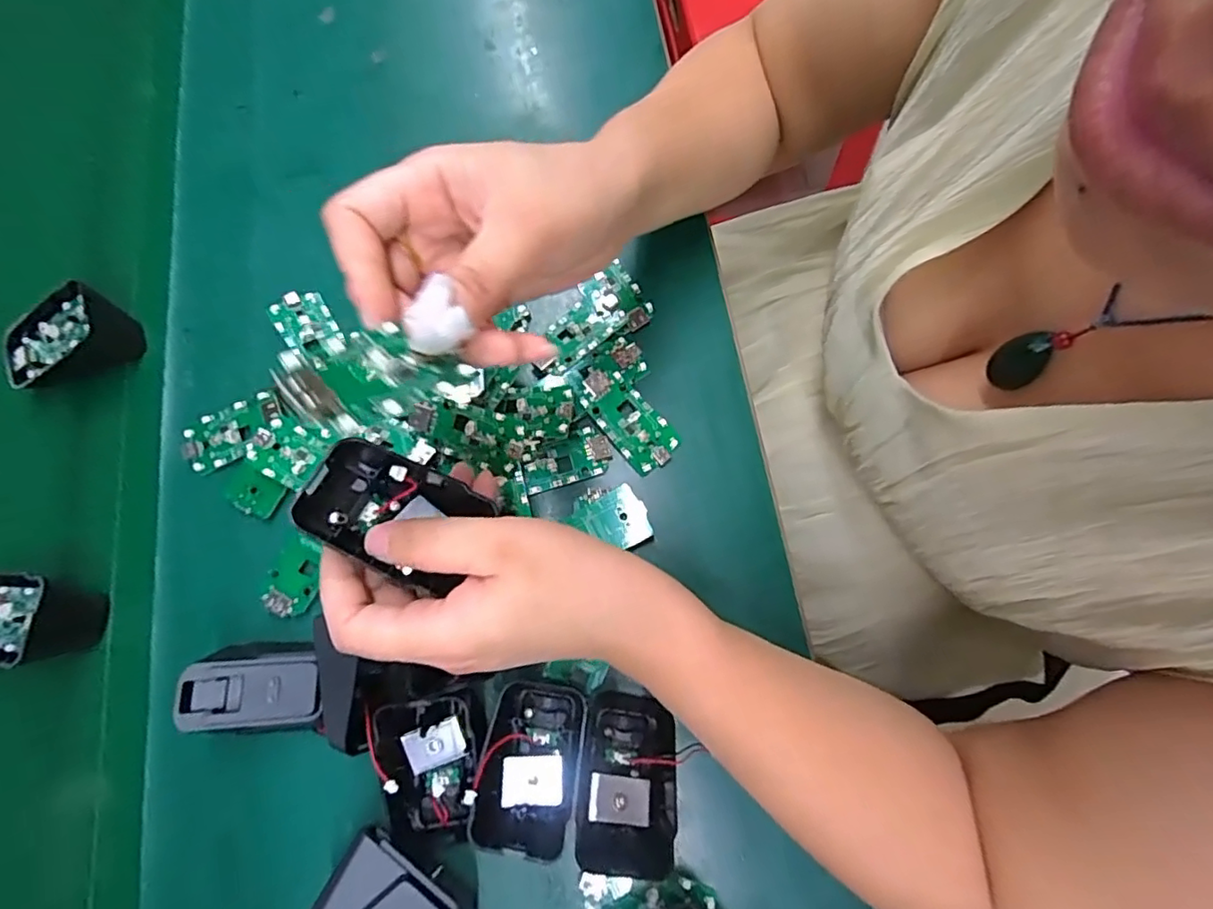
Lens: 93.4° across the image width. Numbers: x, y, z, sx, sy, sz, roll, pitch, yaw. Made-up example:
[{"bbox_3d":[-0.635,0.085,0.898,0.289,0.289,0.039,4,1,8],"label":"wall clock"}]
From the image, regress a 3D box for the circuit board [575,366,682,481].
[{"bbox_3d":[0.010,-0.022,0.328,0.033,0.011,0.069,-43,77,-11],"label":"circuit board"}]

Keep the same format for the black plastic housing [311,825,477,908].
[{"bbox_3d":[-0.089,0.197,0.249,0.065,0.033,0.036,25,75,8],"label":"black plastic housing"}]

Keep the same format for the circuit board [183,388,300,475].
[{"bbox_3d":[-0.213,-0.016,0.331,0.071,0.007,0.032,-24,74,8],"label":"circuit board"}]

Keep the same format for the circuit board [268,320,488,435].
[{"bbox_3d":[-0.071,-0.025,0.181,0.034,0.007,0.063,52,37,11],"label":"circuit board"}]

